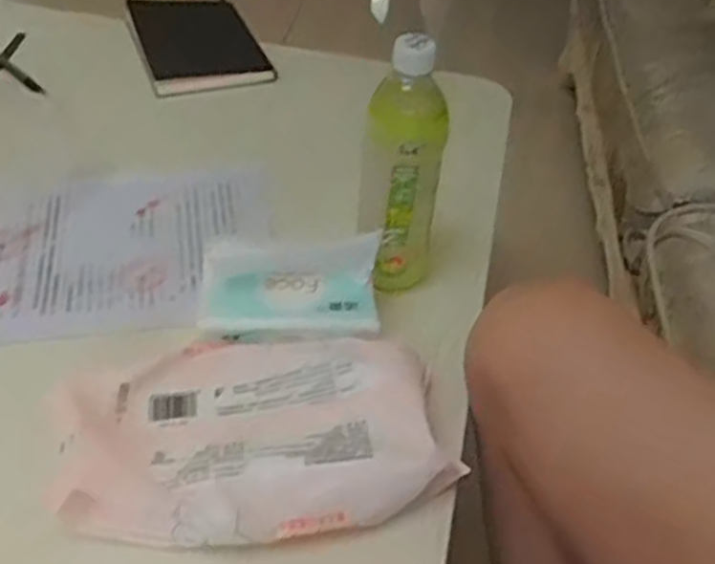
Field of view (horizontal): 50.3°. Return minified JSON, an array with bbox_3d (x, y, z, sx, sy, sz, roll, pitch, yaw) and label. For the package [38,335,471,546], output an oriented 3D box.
[{"bbox_3d":[-0.074,0.101,0.503,0.253,0.048,0.136,-1,43,-5],"label":"package"}]

